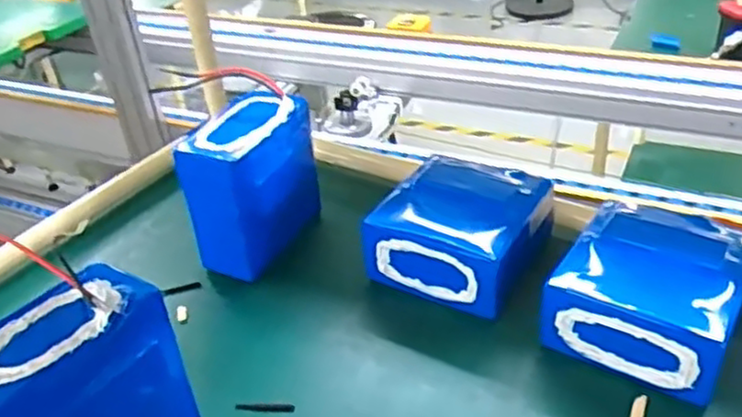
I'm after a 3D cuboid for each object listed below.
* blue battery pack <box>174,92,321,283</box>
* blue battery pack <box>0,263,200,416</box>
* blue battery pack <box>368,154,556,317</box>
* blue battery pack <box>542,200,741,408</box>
[{"bbox_3d":[-0.123,-0.023,0.766,0.092,0.156,0.136,11,38,23],"label":"blue battery pack"},{"bbox_3d":[-0.218,0.156,0.546,0.088,0.167,0.155,22,44,35],"label":"blue battery pack"},{"bbox_3d":[0.094,0.028,0.732,0.149,0.099,0.142,17,41,29],"label":"blue battery pack"},{"bbox_3d":[0.246,0.078,0.630,0.146,0.098,0.142,18,41,31],"label":"blue battery pack"}]

